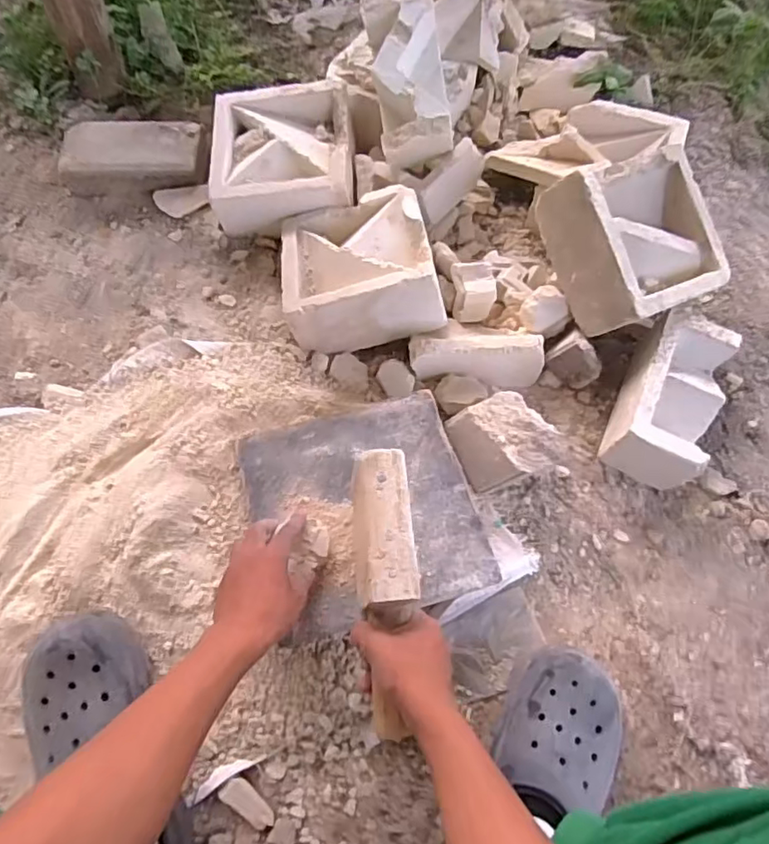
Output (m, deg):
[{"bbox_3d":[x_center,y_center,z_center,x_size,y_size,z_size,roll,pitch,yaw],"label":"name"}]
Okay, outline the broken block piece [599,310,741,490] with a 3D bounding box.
[{"bbox_3d":[0.370,-0.029,0.748,0.104,0.090,0.216,24,66,9],"label":"broken block piece"}]

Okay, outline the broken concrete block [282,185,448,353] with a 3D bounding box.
[{"bbox_3d":[-0.039,-0.215,0.806,0.203,0.122,0.210,-8,65,-6],"label":"broken concrete block"}]

